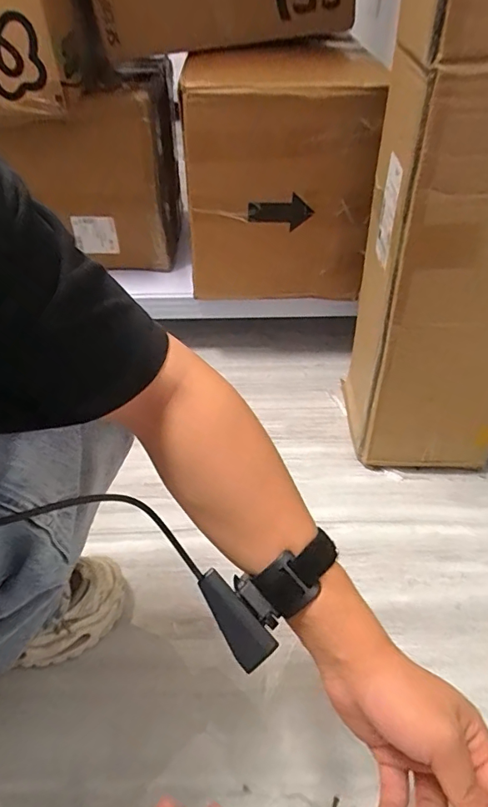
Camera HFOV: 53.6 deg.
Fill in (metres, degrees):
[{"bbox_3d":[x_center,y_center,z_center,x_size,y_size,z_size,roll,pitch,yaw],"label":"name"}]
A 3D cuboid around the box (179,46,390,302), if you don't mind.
[{"bbox_3d":[0.057,-0.376,0.823,0.303,0.342,0.177,2,46,-4],"label":"box"}]

